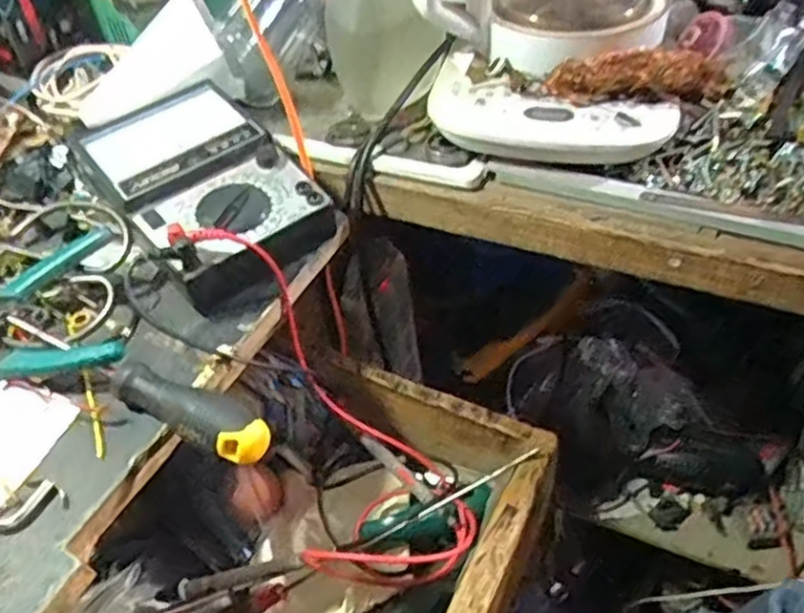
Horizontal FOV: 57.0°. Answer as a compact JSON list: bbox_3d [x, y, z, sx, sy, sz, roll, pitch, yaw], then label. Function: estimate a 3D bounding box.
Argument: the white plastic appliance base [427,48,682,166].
[{"bbox_3d":[0.095,-0.130,0.504,0.167,0.030,0.068,17,50,21],"label":"white plastic appliance base"}]

